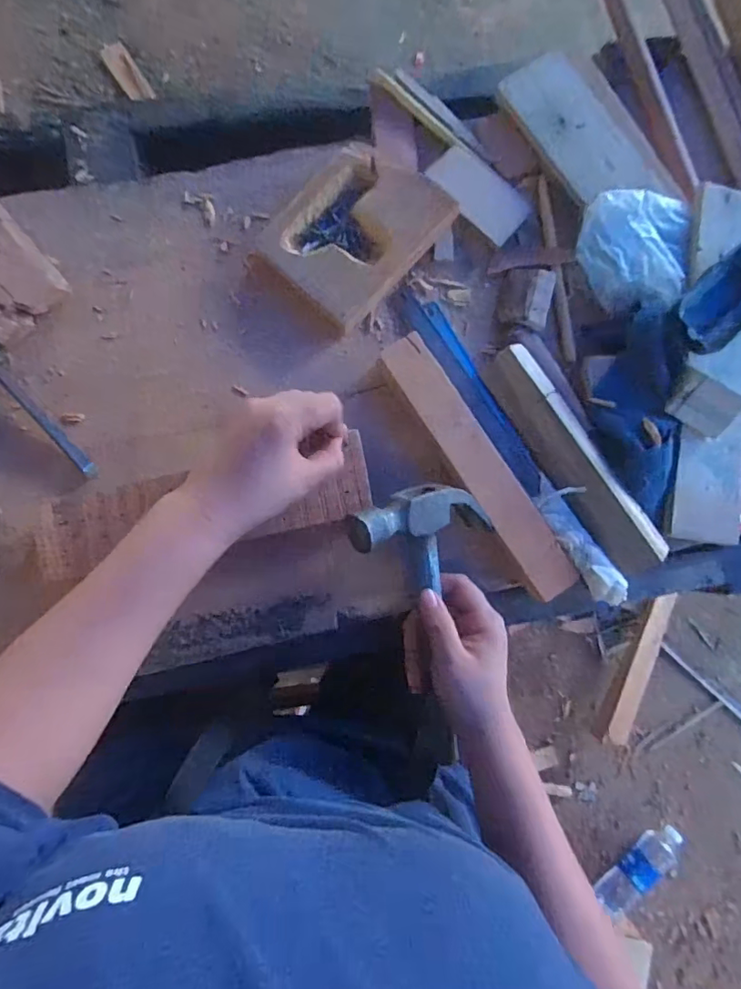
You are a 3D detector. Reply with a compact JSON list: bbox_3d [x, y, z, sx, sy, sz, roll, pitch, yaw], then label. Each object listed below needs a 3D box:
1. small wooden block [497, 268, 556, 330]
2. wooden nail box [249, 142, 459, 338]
[{"bbox_3d":[0.132,-0.167,0.453,0.040,0.019,0.051,12,84,-2],"label":"small wooden block"},{"bbox_3d":[-0.017,-0.217,0.443,0.109,0.027,0.143,42,84,1],"label":"wooden nail box"}]

